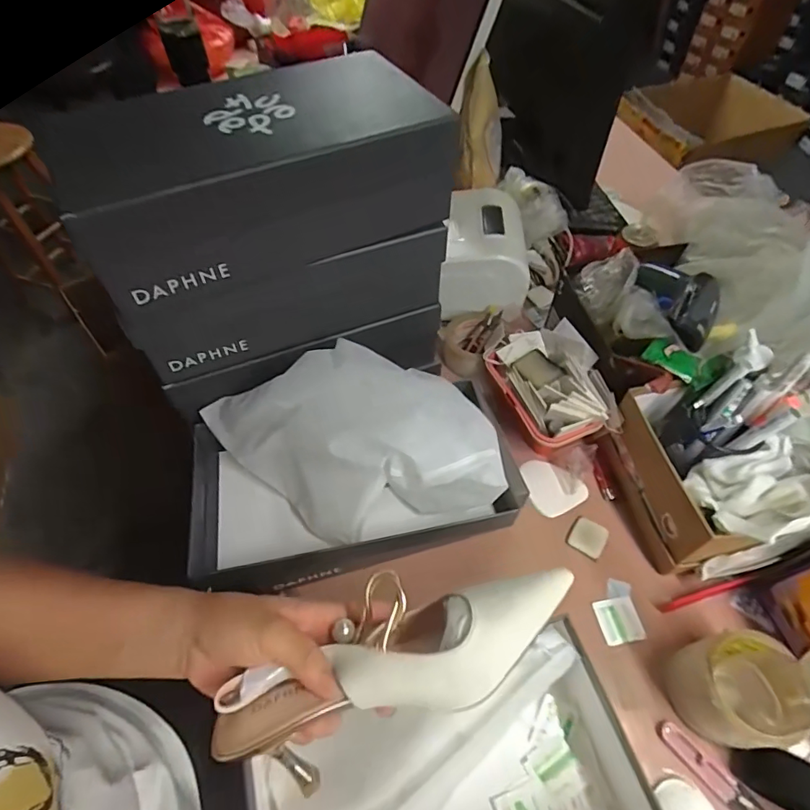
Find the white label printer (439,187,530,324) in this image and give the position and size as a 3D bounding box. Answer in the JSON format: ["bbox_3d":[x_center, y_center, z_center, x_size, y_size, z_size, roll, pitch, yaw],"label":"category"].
[{"bbox_3d":[0.117,-0.233,0.742,0.126,0.106,0.170,-1,56,-1],"label":"white label printer"}]

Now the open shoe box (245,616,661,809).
[{"bbox_3d":[0.045,0.324,0.406,0.317,0.087,0.174,-17,58,-11],"label":"open shoe box"}]

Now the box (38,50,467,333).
[{"bbox_3d":[-0.120,-0.217,0.427,0.306,0.101,0.199,-23,59,-14],"label":"box"}]

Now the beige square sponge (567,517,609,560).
[{"bbox_3d":[0.215,0.155,0.569,0.040,0.004,0.044,28,61,17],"label":"beige square sponge"}]

